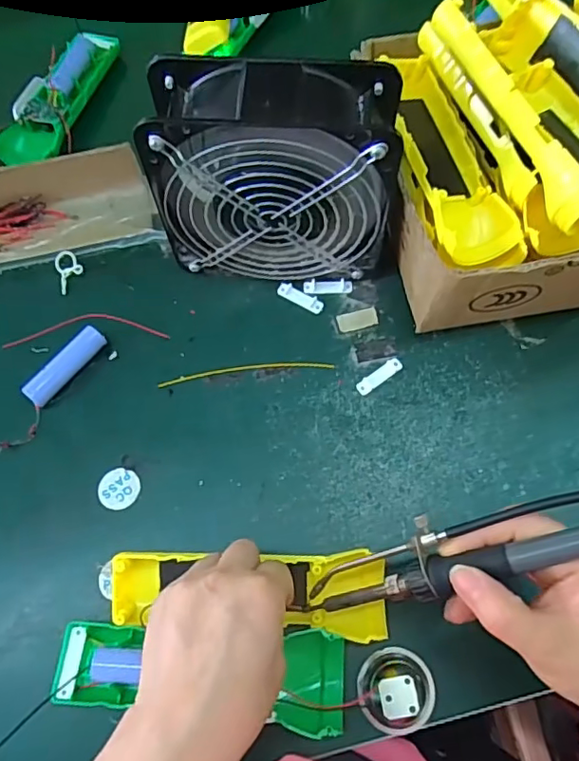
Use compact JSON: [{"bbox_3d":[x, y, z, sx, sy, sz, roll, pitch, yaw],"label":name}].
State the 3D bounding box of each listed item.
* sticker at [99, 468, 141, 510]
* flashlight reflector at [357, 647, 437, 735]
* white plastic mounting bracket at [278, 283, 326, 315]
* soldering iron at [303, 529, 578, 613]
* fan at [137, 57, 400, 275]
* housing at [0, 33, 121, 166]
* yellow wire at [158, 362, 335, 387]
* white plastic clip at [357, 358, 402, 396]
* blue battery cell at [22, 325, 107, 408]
[{"bbox_3d":[-0.115,0.073,0.376,0.026,0.004,0.027,2,70,-5],"label":"sticker"},{"bbox_3d":[0.063,0.178,0.317,0.043,0.021,0.043,-1,68,1],"label":"flashlight reflector"},{"bbox_3d":[0.009,-0.064,0.426,0.038,0.004,0.013,28,71,12],"label":"white plastic mounting bracket"},{"bbox_3d":[0.096,0.092,0.275,0.215,0.021,0.016,-25,65,28],"label":"soldering iron"},{"bbox_3d":[-0.004,-0.131,0.377,0.160,0.153,0.062,4,68,3],"label":"fan"},{"bbox_3d":[-0.205,-0.258,0.503,0.054,0.024,0.160,12,69,6],"label":"housing"},{"bbox_3d":[-0.031,-0.007,0.406,0.127,0.004,0.009,-7,68,-1],"label":"yellow wire"},{"bbox_3d":[0.064,-0.004,0.400,0.038,0.004,0.010,-34,71,-12],"label":"white plastic clip"},{"bbox_3d":[-0.159,-0.010,0.400,0.016,0.019,0.065,36,73,15],"label":"blue battery cell"}]

